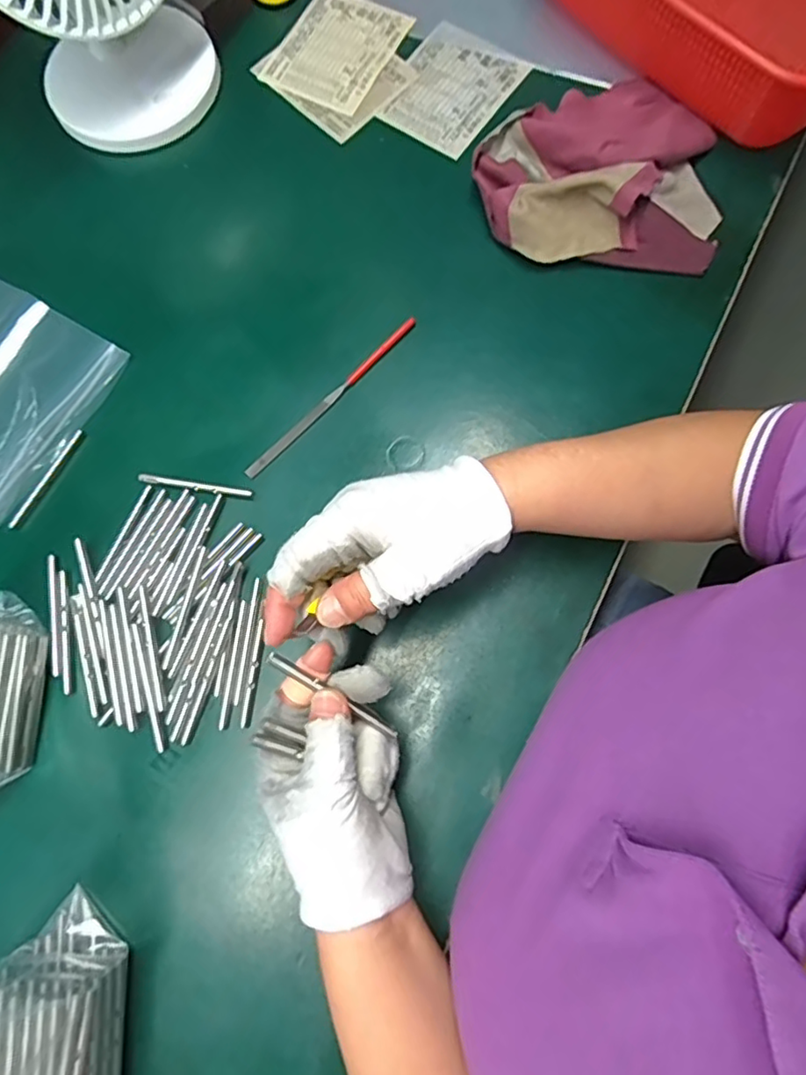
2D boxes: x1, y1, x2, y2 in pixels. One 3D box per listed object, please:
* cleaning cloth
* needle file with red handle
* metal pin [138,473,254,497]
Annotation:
[{"bbox_3d":[0.143,-0.277,0.437,0.169,0.046,0.159,6,76,3],"label":"cleaning cloth"},{"bbox_3d":[-0.049,-0.098,0.421,0.008,0.006,0.158,43,81,11],"label":"needle file with red handle"},{"bbox_3d":[-0.140,-0.035,0.407,0.078,0.004,0.006,9,77,4],"label":"metal pin"}]

